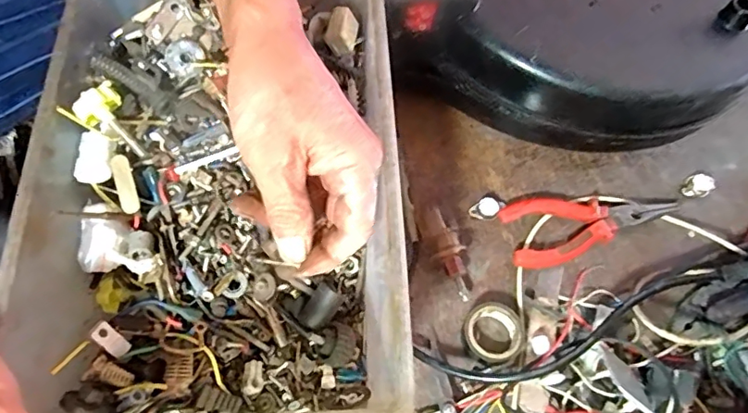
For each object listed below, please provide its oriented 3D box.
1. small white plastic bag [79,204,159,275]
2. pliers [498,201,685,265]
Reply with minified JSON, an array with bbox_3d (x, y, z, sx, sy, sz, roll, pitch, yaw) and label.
[{"bbox_3d":[-0.155,0.022,0.313,0.045,0.027,0.035,33,64,14],"label":"small white plastic bag"},{"bbox_3d":[0.176,0.013,0.433,0.139,0.012,0.052,-10,62,-9],"label":"pliers"}]

